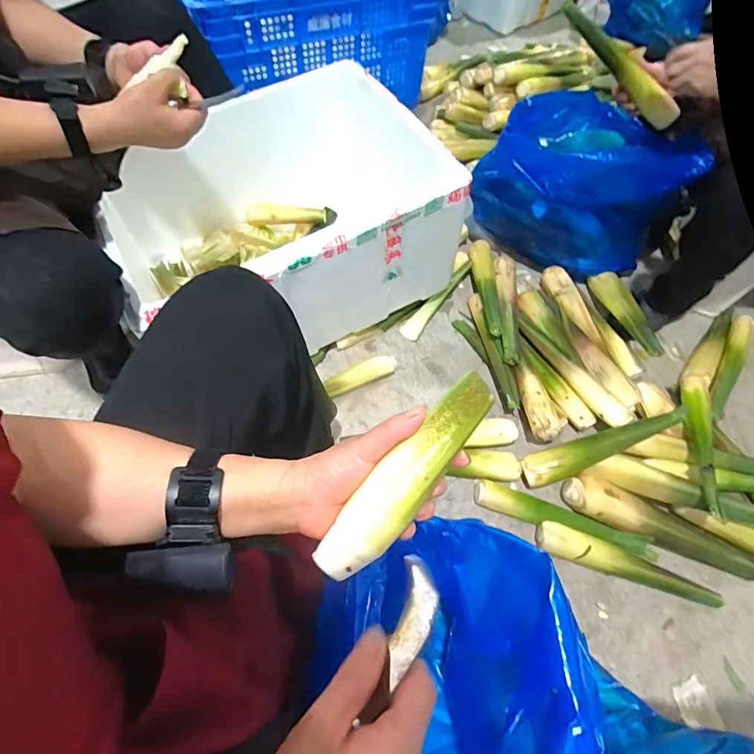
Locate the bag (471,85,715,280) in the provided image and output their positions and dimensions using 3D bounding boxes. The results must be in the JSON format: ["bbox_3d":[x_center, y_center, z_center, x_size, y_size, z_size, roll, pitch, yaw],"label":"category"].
[{"bbox_3d":[0.423,-0.419,0.960,0.396,0.305,0.236,8,61,1],"label":"bag"}]

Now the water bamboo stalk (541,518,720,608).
[{"bbox_3d":[0.431,0.325,0.751,0.308,0.039,0.049,17,61,6],"label":"water bamboo stalk"}]

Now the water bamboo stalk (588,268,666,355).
[{"bbox_3d":[0.539,-0.140,0.939,0.049,0.049,0.255,-5,49,-6],"label":"water bamboo stalk"}]

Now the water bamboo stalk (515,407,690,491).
[{"bbox_3d":[0.415,0.129,0.807,0.301,0.047,0.056,-22,63,2],"label":"water bamboo stalk"}]

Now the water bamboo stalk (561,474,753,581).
[{"bbox_3d":[0.502,0.268,0.776,0.332,0.066,0.075,24,62,10],"label":"water bamboo stalk"}]

